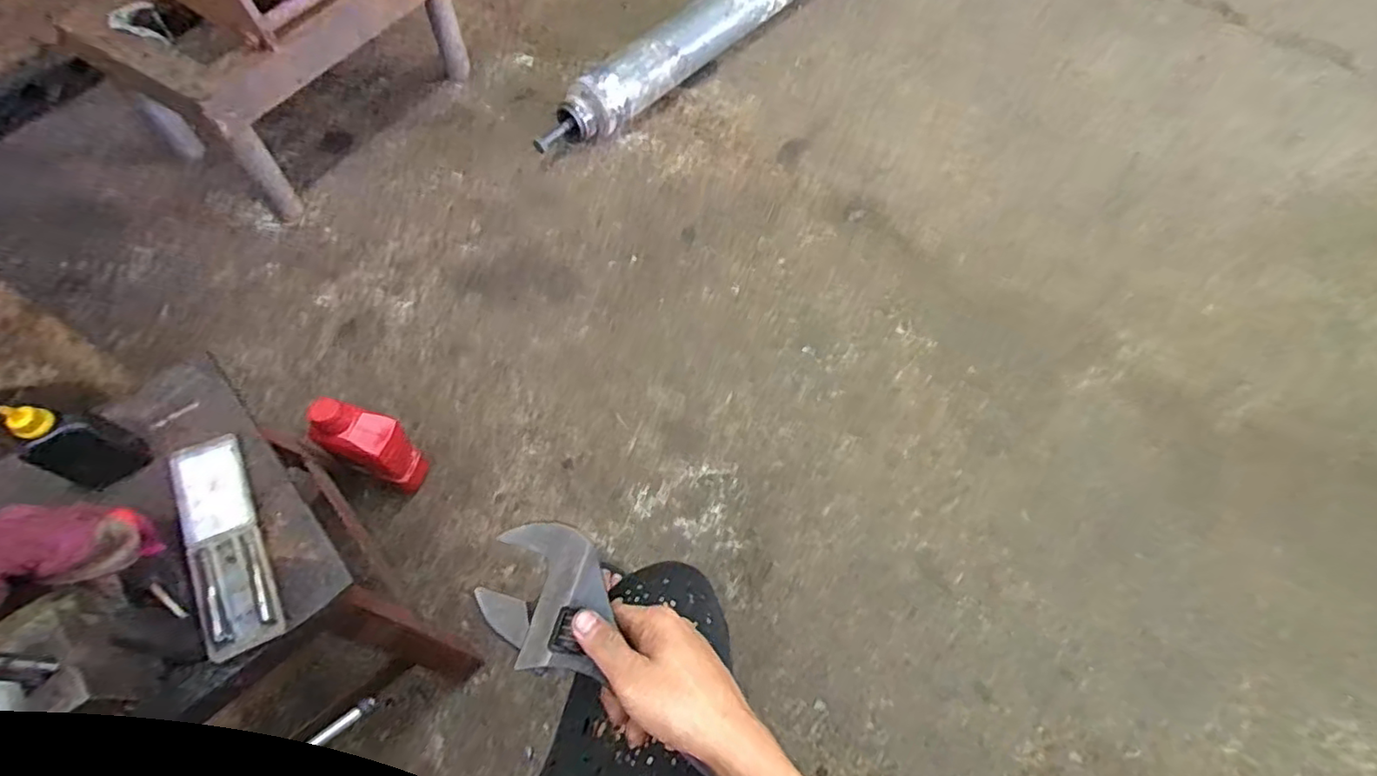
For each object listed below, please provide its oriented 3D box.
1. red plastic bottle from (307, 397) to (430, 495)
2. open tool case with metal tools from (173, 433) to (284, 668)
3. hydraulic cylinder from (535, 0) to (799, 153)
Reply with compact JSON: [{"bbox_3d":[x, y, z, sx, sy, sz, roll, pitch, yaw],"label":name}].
[{"bbox_3d":[-0.489,0.103,0.958,0.091,0.240,0.081,3,61,-1],"label":"red plastic bottle"},{"bbox_3d":[-0.449,0.146,0.596,0.058,0.012,0.222,-17,62,-31],"label":"open tool case with metal tools"},{"bbox_3d":[0.200,-1.037,1.638,0.128,0.138,1.542,40,68,17],"label":"hydraulic cylinder"}]

